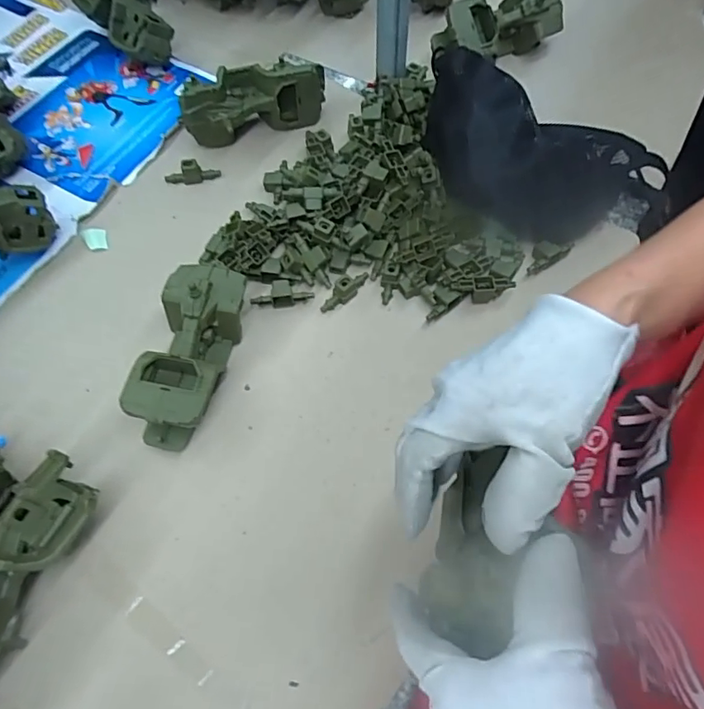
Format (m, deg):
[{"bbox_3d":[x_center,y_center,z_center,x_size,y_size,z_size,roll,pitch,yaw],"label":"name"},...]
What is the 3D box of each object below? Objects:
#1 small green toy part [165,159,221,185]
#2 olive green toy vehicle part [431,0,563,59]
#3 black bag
[{"bbox_3d":[-0.201,-0.227,0.649,0.067,0.025,0.023,-6,64,-4],"label":"small green toy part"},{"bbox_3d":[0.205,-0.461,0.729,0.181,0.067,0.073,-23,66,-11],"label":"olive green toy vehicle part"},{"bbox_3d":[0.225,-0.220,0.613,0.324,0.118,0.163,23,64,-10],"label":"black bag"}]

